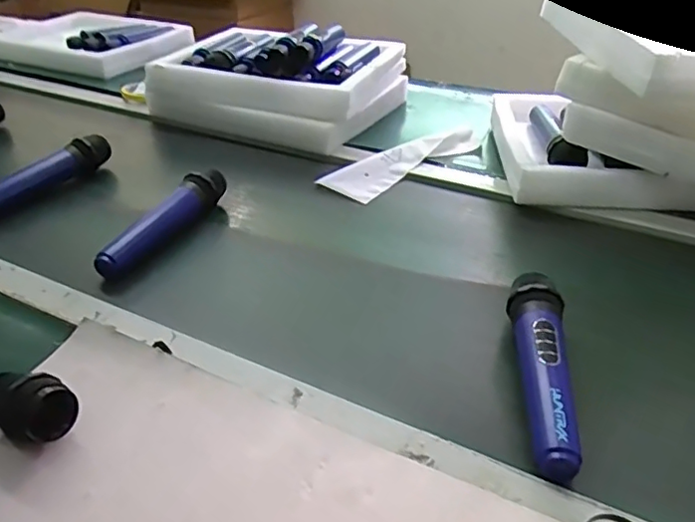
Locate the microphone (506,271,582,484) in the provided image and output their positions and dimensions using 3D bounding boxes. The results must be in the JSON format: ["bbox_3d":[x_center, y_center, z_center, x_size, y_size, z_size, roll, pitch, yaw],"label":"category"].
[{"bbox_3d":[0.157,0.077,0.481,0.045,0.036,0.201,6,34,10],"label":"microphone"}]

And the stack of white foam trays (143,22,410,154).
[{"bbox_3d":[-0.110,-0.310,1.001,0.357,0.128,0.312,10,35,17],"label":"stack of white foam trays"}]

